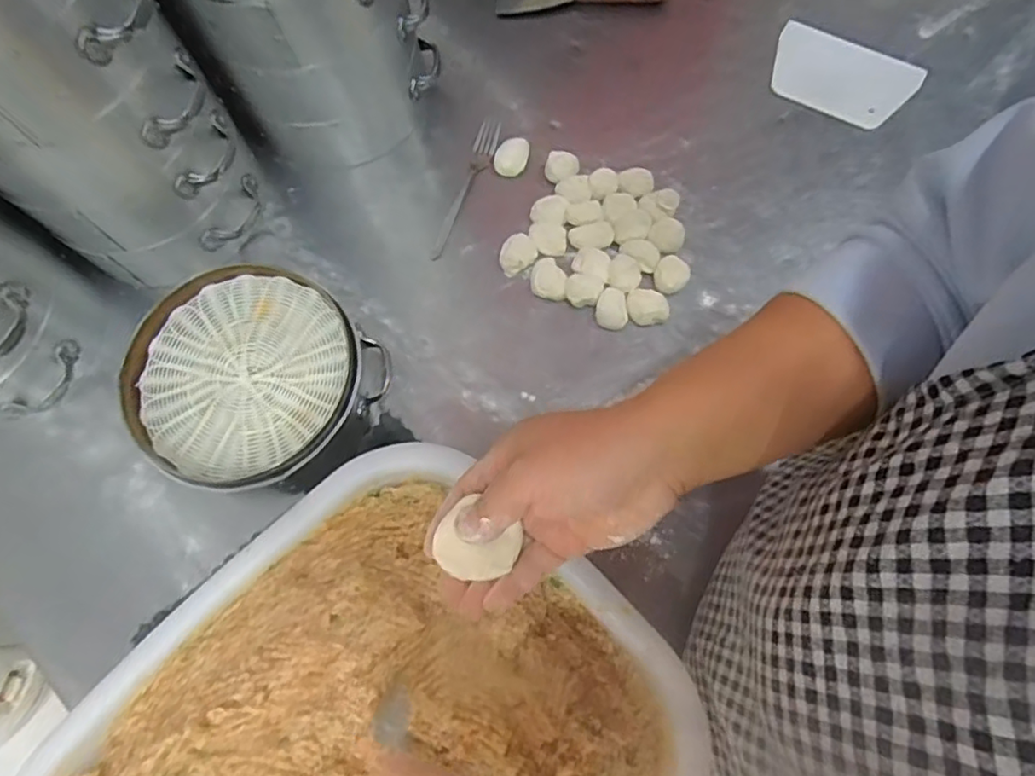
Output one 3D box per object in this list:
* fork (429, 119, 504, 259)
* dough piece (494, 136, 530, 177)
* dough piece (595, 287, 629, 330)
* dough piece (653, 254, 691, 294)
[{"bbox_3d":[-0.051,-0.200,0.624,0.024,0.011,0.157,16,71,7],"label":"fork"},{"bbox_3d":[-0.006,-0.238,0.639,0.034,0.013,0.038,15,71,6],"label":"dough piece"},{"bbox_3d":[0.087,-0.073,0.576,0.028,0.012,0.036,0,70,1],"label":"dough piece"},{"bbox_3d":[0.145,-0.106,0.587,0.031,0.016,0.041,20,72,8],"label":"dough piece"}]

